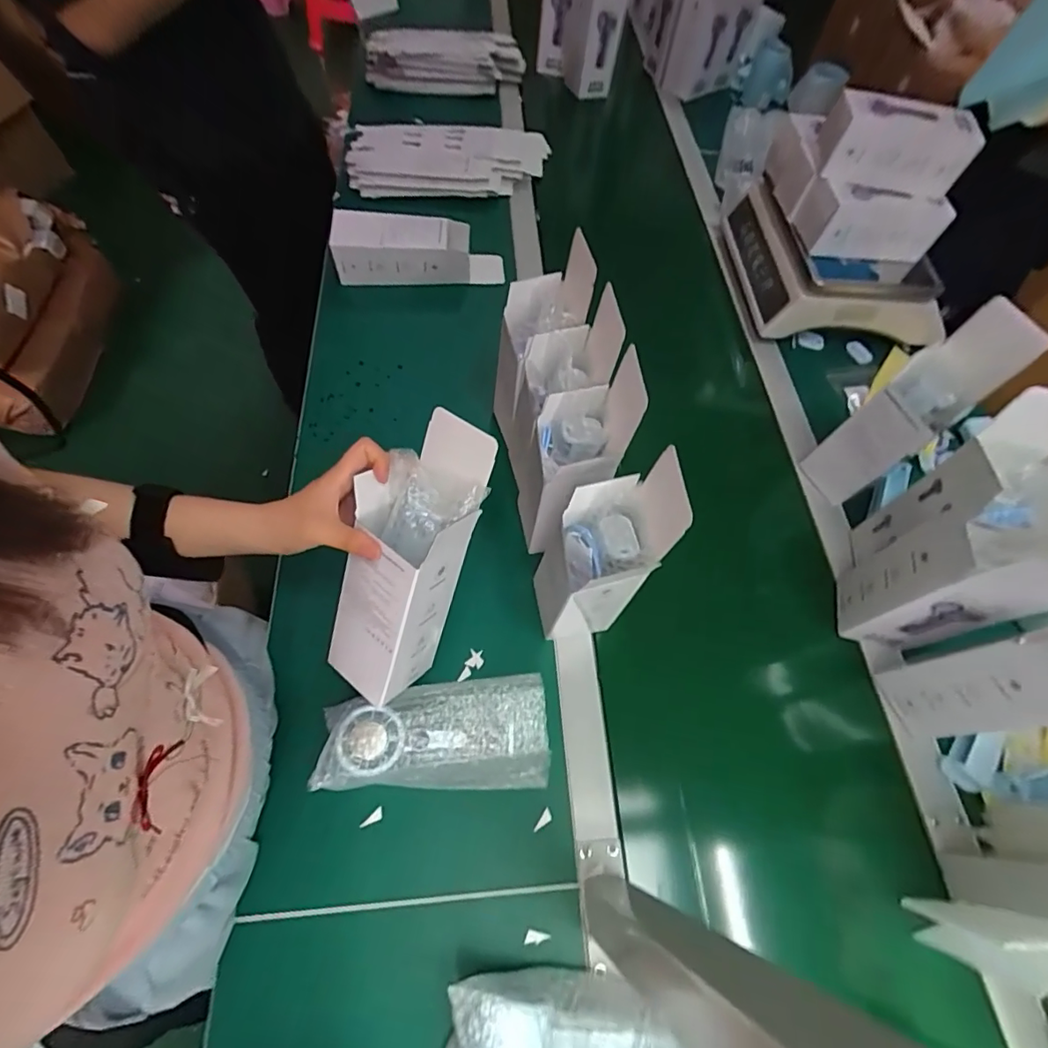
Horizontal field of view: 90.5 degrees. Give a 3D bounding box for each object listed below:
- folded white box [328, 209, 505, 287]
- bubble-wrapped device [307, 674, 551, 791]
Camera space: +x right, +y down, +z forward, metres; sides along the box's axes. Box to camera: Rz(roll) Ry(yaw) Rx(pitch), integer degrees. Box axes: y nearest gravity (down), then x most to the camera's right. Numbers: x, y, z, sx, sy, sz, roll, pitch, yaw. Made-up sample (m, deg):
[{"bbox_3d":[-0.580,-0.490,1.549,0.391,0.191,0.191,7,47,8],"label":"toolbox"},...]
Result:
[{"bbox_3d":[-0.152,-0.403,0.779,0.250,0.087,0.075,1,64,-11],"label":"folded white box"},{"bbox_3d":[-0.076,0.193,0.480,0.196,0.071,0.092,1,62,-3],"label":"bubble-wrapped device"}]

